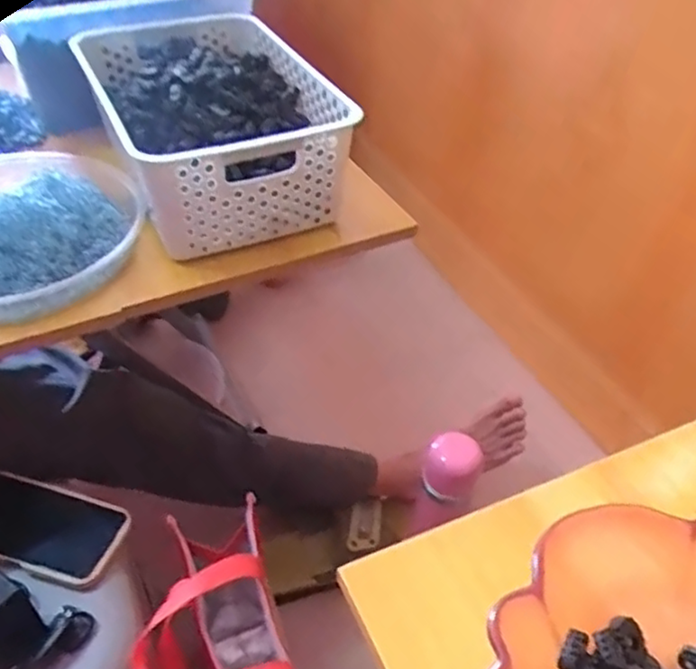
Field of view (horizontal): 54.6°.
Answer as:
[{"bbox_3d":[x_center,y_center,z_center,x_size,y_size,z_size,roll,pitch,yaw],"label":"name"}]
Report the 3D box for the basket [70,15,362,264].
[{"bbox_3d":[-0.144,-0.217,0.687,0.208,0.106,0.303,-19,46,-21],"label":"basket"}]

